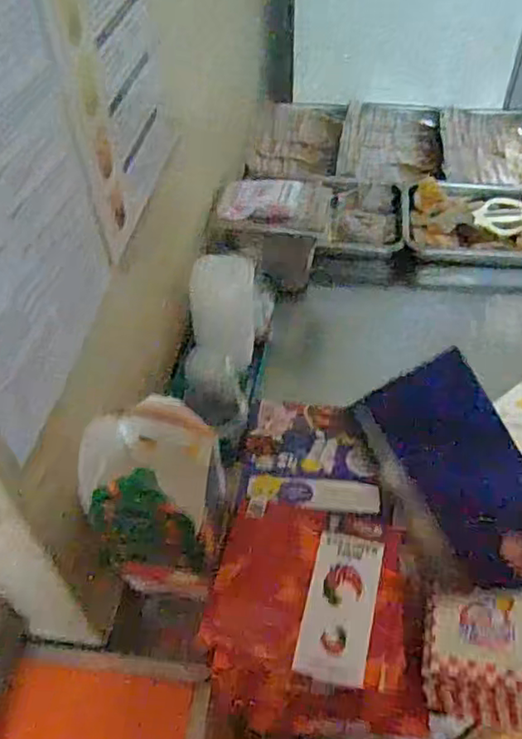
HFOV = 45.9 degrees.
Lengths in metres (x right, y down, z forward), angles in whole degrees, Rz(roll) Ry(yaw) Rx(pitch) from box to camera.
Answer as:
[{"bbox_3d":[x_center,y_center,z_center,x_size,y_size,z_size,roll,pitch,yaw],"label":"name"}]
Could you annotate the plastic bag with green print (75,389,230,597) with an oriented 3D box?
[{"bbox_3d":[-0.097,0.123,0.593,0.119,0.138,0.142,-4,48,-1],"label":"plastic bag with green print"}]

